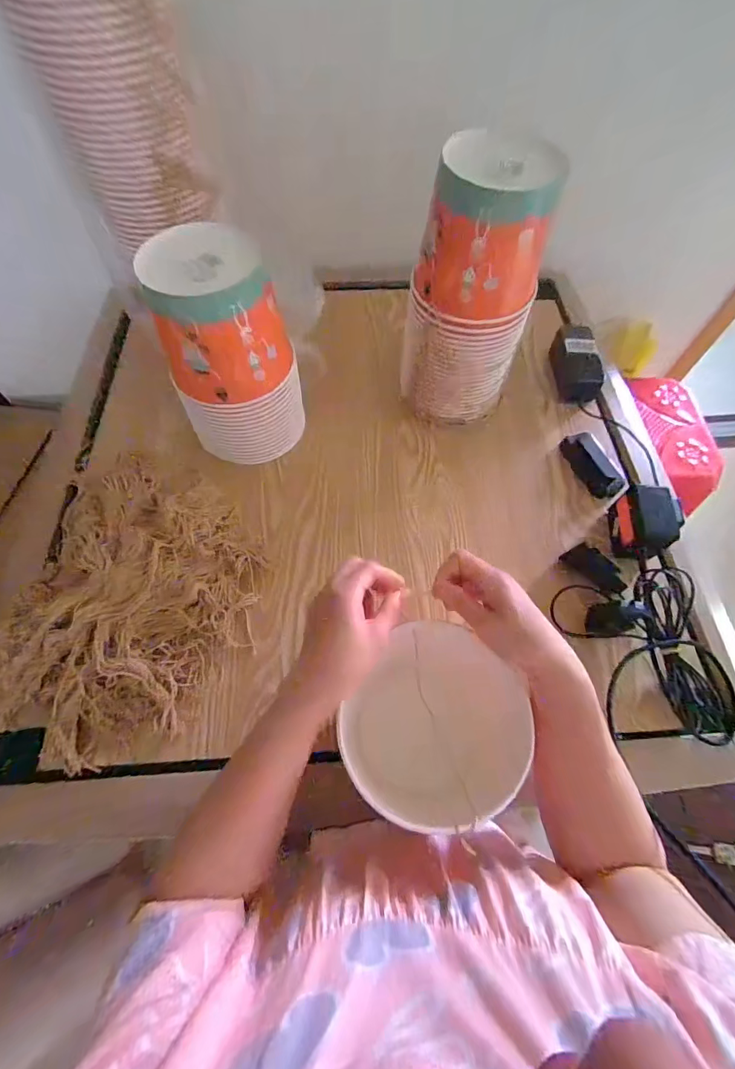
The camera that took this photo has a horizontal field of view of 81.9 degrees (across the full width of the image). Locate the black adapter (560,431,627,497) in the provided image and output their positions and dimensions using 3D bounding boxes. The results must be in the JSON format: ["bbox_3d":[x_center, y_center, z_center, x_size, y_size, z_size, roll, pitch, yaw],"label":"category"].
[{"bbox_3d":[0.337,-0.104,0.635,0.055,0.025,0.109,-22,66,-13],"label":"black adapter"}]

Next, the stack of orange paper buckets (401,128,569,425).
[{"bbox_3d":[0.131,-0.296,0.561,0.157,0.321,0.127,20,64,8],"label":"stack of orange paper buckets"}]

